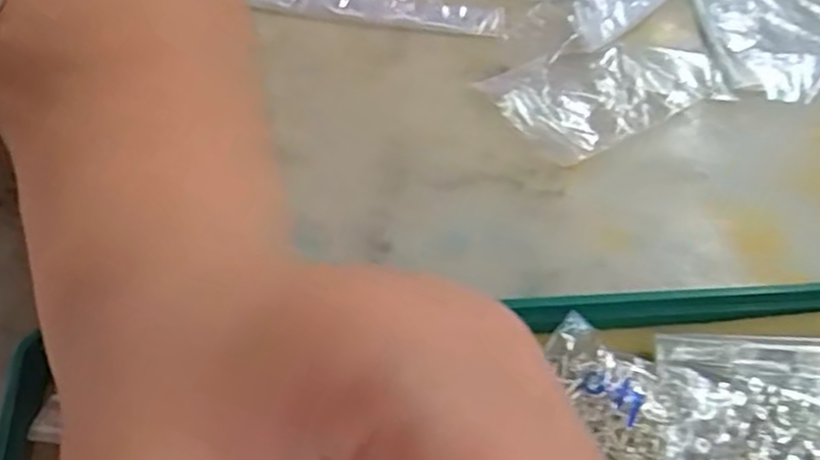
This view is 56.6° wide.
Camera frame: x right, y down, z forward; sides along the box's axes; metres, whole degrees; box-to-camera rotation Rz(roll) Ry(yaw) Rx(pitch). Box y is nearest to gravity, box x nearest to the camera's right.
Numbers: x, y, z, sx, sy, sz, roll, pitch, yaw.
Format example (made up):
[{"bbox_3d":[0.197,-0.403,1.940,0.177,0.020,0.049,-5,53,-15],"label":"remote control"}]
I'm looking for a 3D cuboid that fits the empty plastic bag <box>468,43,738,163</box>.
[{"bbox_3d":[0.087,-0.064,0.336,0.103,0.005,0.058,-25,58,-22],"label":"empty plastic bag"}]

